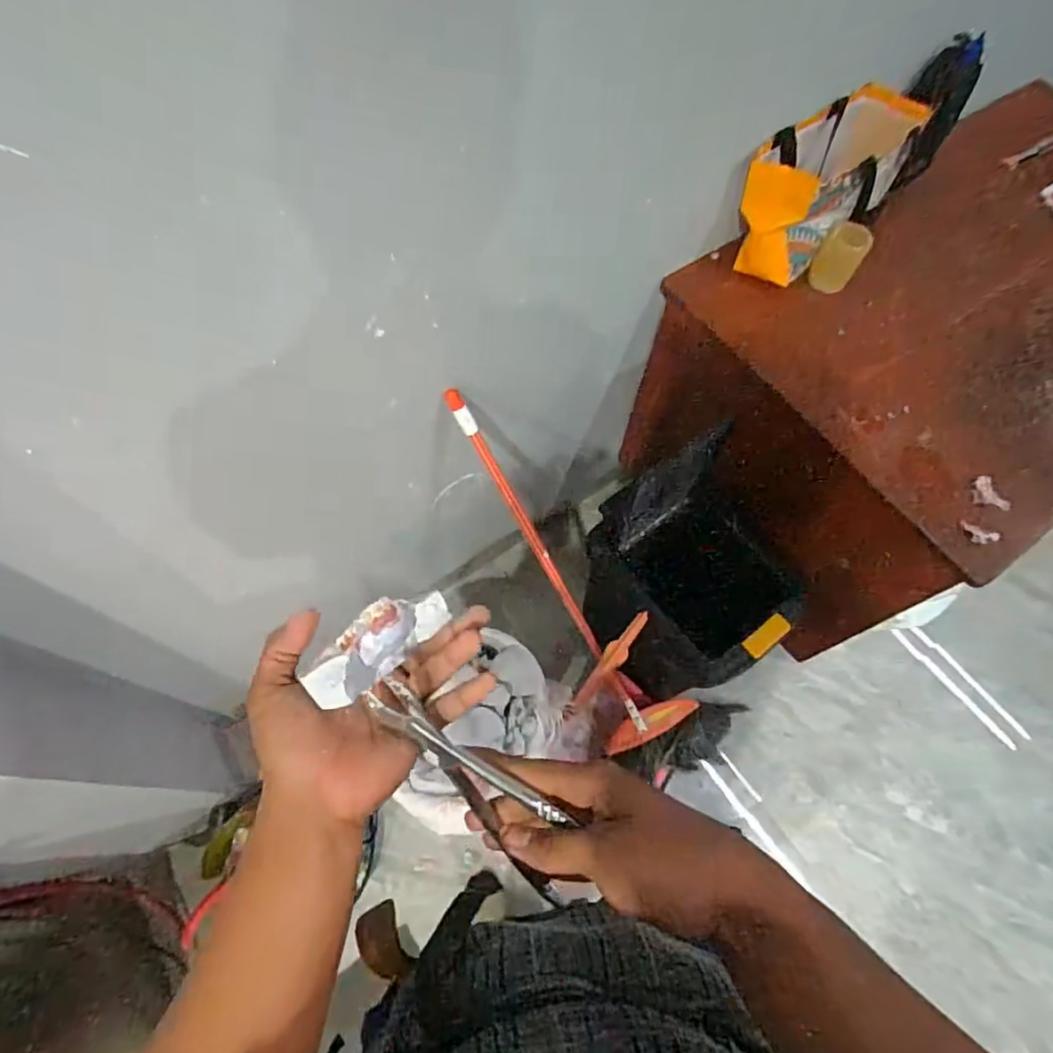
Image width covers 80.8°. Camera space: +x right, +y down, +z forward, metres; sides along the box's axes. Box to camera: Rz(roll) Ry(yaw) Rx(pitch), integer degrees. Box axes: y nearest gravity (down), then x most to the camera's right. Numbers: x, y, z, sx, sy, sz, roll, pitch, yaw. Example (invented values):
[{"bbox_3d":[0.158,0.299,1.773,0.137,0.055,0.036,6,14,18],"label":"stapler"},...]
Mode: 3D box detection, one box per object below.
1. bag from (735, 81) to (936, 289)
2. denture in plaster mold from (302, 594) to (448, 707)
[{"bbox_3d":[0.464,-0.538,0.979,0.259,0.179,0.159,-39,72,-18],"label":"bag"},{"bbox_3d":[-0.089,0.072,0.385,0.032,0.038,0.094,44,49,17],"label":"denture in plaster mold"}]

